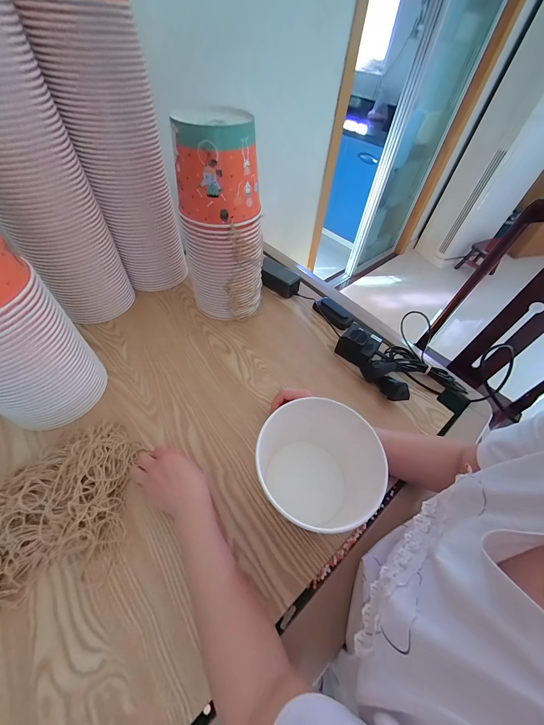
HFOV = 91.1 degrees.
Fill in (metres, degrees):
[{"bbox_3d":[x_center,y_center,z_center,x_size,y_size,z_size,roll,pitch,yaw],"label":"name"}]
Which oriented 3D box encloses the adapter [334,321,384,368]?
[{"bbox_3d":[0.195,-0.039,0.595,0.075,0.059,0.068,38,59,22],"label":"adapter"}]

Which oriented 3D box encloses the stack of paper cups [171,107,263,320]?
[{"bbox_3d":[-0.092,-0.252,0.541,0.145,0.365,0.124,-35,63,-27],"label":"stack of paper cups"}]

